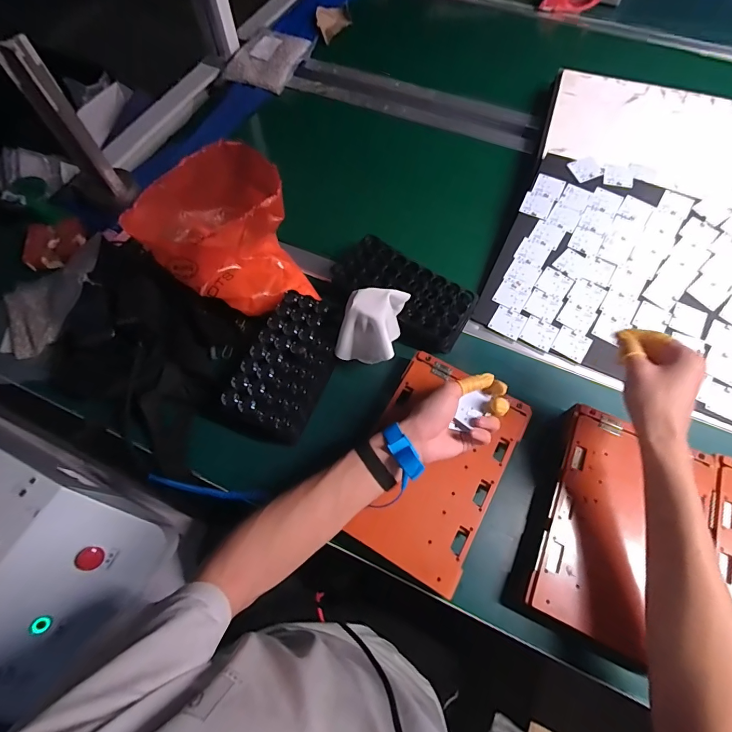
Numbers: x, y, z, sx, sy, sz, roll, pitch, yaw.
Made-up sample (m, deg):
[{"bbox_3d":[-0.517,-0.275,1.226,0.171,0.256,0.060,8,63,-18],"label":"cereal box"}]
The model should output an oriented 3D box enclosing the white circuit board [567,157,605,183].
[{"bbox_3d":[0.390,-0.349,0.689,0.053,0.004,0.048,-20,70,-4],"label":"white circuit board"}]

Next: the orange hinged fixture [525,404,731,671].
[{"bbox_3d":[0.370,0.210,0.426,0.328,0.037,0.245,20,66,10],"label":"orange hinged fixture"}]

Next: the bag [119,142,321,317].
[{"bbox_3d":[-0.193,-0.173,0.544,0.177,0.167,0.181,-40,71,-17],"label":"bag"}]

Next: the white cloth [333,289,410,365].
[{"bbox_3d":[0.011,-0.057,0.537,0.078,0.106,0.104,18,66,9],"label":"white cloth"}]

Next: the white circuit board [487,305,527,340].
[{"bbox_3d":[0.222,-0.068,0.608,0.048,0.004,0.044,29,78,12],"label":"white circuit board"}]

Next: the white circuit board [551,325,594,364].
[{"bbox_3d":[0.313,-0.033,0.592,0.047,0.004,0.046,31,78,15],"label":"white circuit board"}]

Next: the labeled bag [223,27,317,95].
[{"bbox_3d":[-0.228,-0.711,0.903,0.157,0.044,0.181,23,67,11],"label":"labeled bag"}]

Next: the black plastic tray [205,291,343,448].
[{"bbox_3d":[-0.117,0.000,0.539,0.126,0.067,0.203,22,67,10],"label":"black plastic tray"}]

